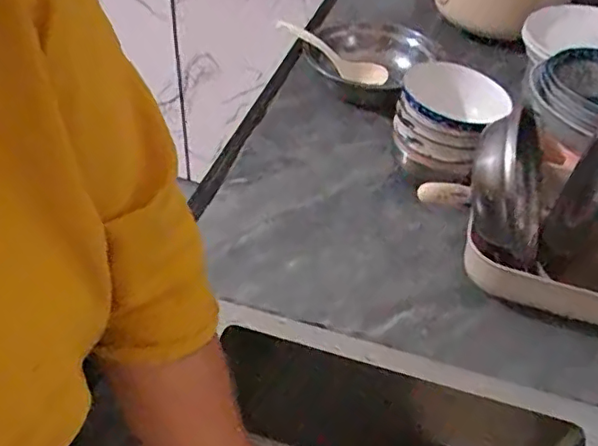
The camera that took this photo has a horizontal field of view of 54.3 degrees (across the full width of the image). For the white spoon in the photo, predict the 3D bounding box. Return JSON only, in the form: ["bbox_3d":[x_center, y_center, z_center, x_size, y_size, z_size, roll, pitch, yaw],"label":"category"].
[{"bbox_3d":[0.049,-0.246,0.840,0.179,0.023,0.059,35,51,13],"label":"white spoon"}]

